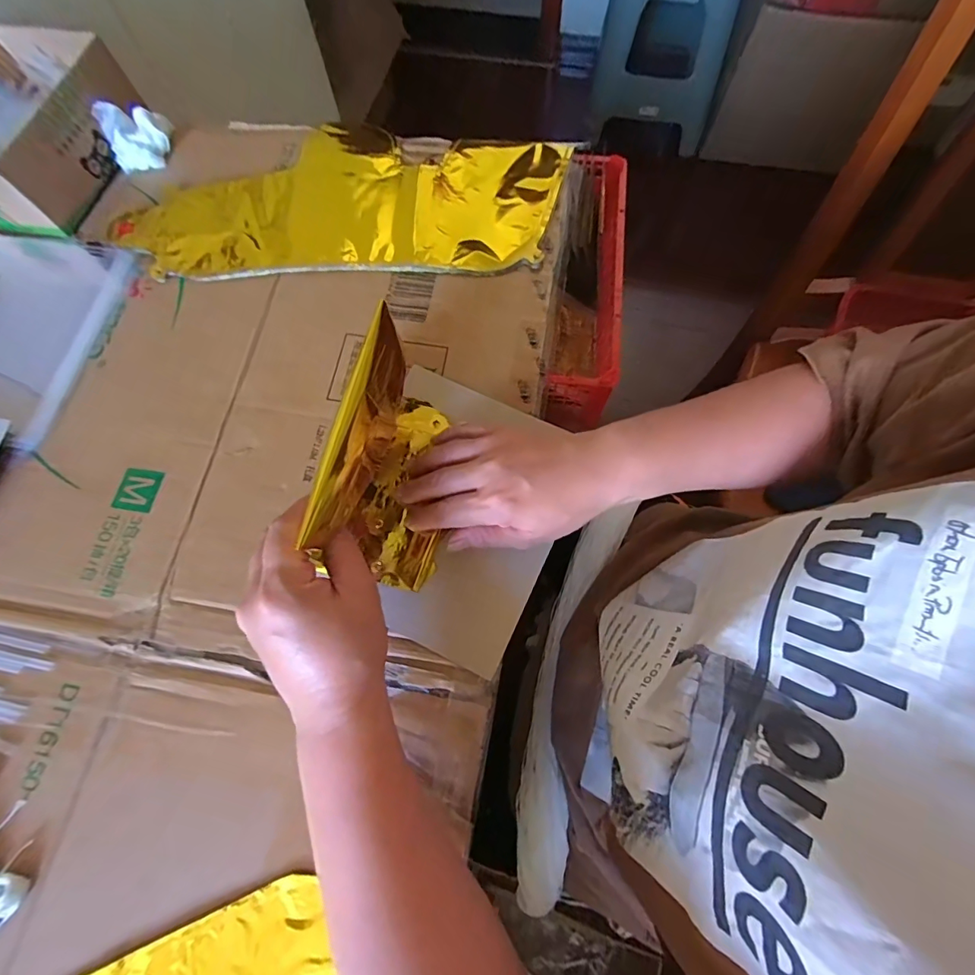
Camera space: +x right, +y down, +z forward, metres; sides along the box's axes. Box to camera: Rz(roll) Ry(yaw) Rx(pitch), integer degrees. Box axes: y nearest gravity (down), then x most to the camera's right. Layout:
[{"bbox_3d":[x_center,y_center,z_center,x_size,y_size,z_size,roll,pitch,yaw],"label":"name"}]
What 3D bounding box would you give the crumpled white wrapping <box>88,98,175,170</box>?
[{"bbox_3d":[-0.348,-0.353,0.462,0.053,0.042,0.041,-16,72,-3],"label":"crumpled white wrapping"}]

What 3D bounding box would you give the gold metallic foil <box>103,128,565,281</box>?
[{"bbox_3d":[-0.131,-0.279,0.442,0.394,0.011,0.179,0,72,2],"label":"gold metallic foil"}]

